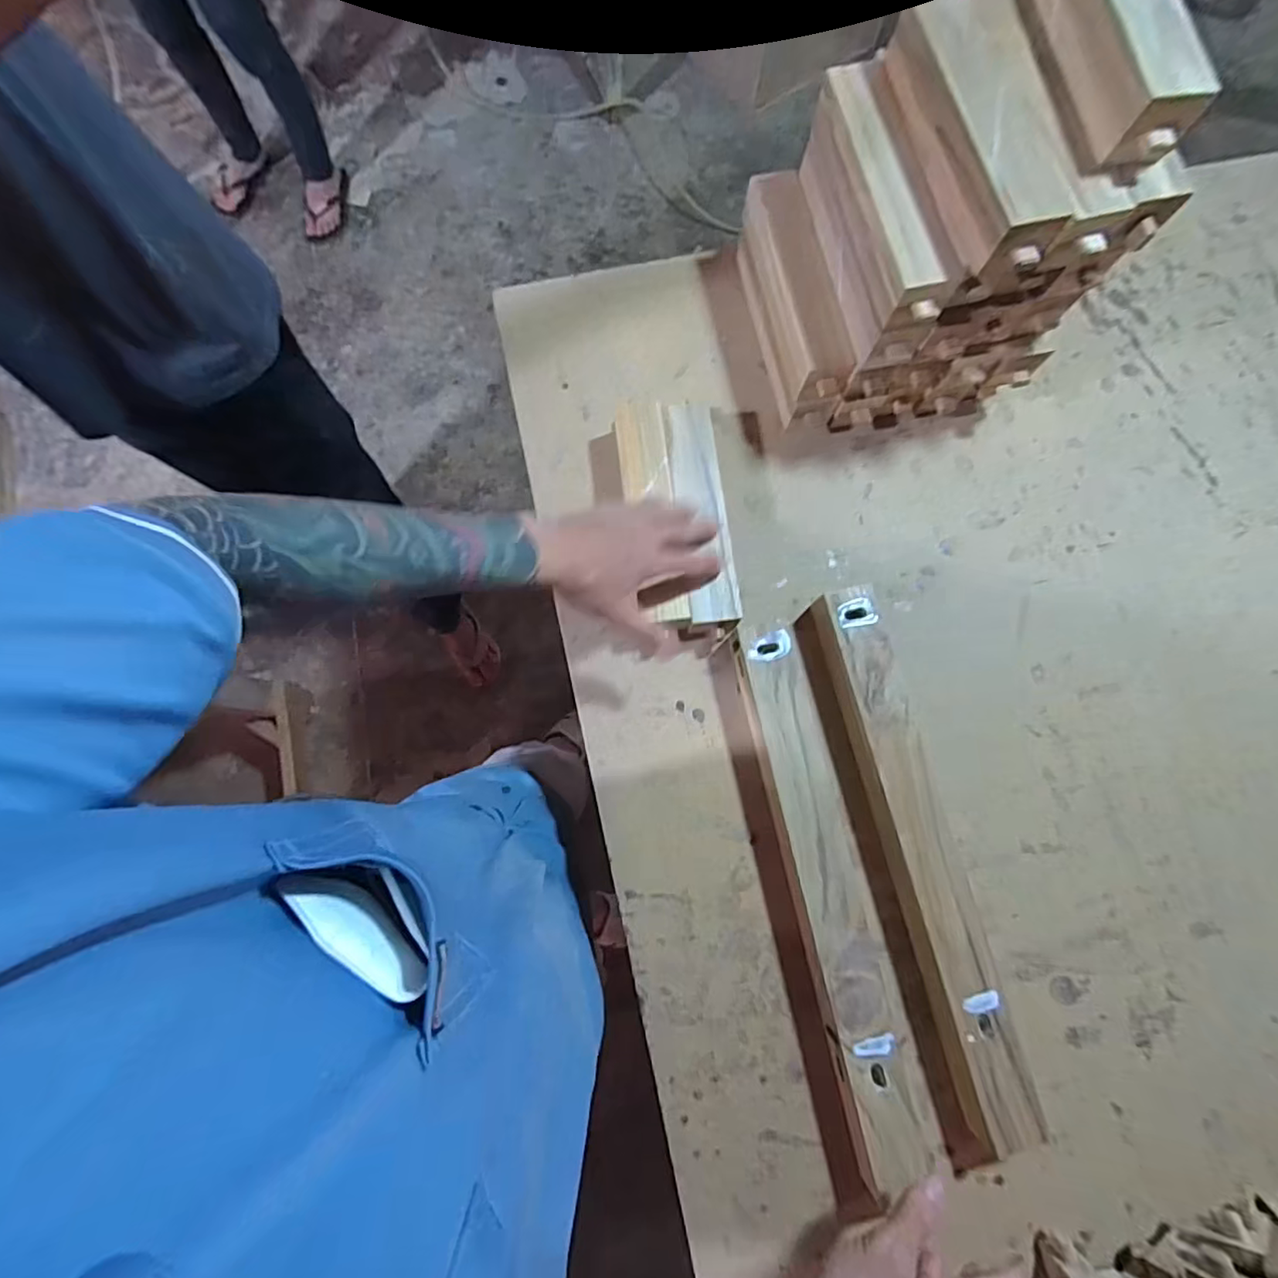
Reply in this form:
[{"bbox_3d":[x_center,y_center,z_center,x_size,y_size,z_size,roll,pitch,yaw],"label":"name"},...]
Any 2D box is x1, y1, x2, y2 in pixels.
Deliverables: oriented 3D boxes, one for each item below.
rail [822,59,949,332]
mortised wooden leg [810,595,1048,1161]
[{"bbox_3d":[0.198,-0.358,0.490,0.049,0.040,0.221,-11,83,-9],"label":"rail"},{"bbox_3d":[0.242,0.180,0.524,0.063,0.051,0.453,-13,79,-4],"label":"mortised wooden leg"}]

